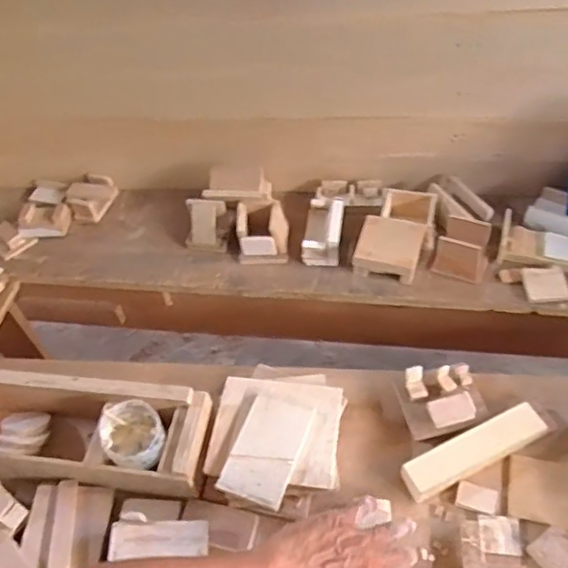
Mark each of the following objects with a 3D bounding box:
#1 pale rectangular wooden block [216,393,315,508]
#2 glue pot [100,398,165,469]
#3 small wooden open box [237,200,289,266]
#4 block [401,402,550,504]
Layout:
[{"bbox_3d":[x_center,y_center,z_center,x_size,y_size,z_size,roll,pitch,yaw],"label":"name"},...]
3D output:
[{"bbox_3d":[-0.018,0.180,0.649,0.073,0.012,0.120,13,55,18],"label":"pale rectangular wooden block"},{"bbox_3d":[-0.166,0.175,0.664,0.071,0.060,0.065,31,62,25],"label":"glue pot"},{"bbox_3d":[-0.032,-0.074,0.872,0.071,0.060,0.066,-2,53,5],"label":"small wooden open box"},{"bbox_3d":[0.215,0.191,0.670,0.172,0.030,0.042,-23,55,-11],"label":"block"}]

